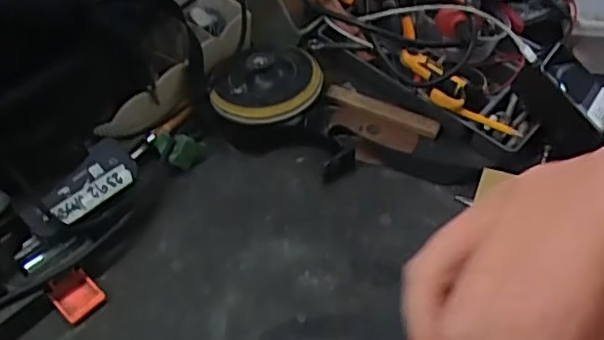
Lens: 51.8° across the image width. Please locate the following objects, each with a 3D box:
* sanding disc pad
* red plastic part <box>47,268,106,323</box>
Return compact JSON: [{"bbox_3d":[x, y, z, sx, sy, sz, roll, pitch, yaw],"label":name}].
[{"bbox_3d":[-0.040,-0.101,0.660,0.116,0.036,0.104,-14,53,-4],"label":"sanding disc pad"},{"bbox_3d":[-0.195,0.108,0.537,0.043,0.009,0.035,43,63,14],"label":"red plastic part"}]

